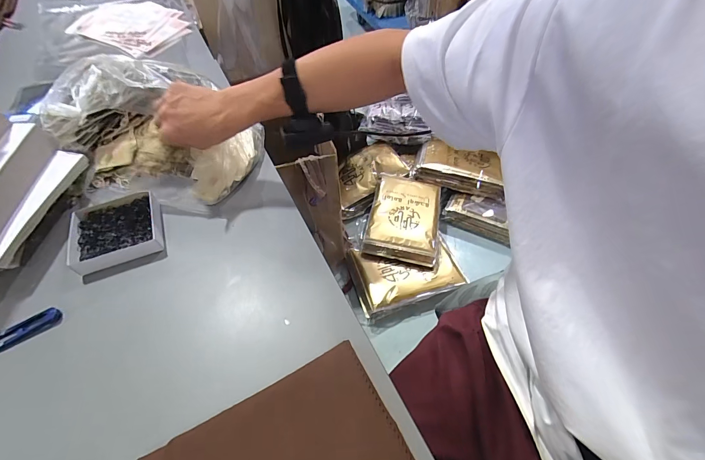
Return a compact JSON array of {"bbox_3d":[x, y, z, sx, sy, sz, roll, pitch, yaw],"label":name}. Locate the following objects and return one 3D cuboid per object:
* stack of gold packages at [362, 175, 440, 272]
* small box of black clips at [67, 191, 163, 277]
[{"bbox_3d":[0.189,-0.042,1.208,0.247,0.069,0.353,10,55,8],"label":"stack of gold packages"},{"bbox_3d":[-0.331,0.001,0.466,0.115,0.023,0.107,-18,56,-12],"label":"small box of black clips"}]

